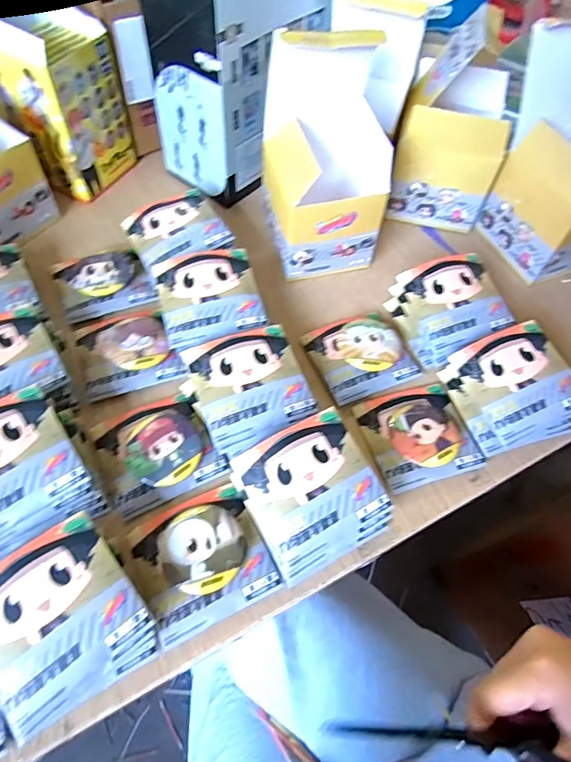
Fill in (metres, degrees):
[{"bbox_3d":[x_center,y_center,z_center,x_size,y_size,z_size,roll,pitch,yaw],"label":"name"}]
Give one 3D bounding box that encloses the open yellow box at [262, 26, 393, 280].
[{"bbox_3d":[0.034,-0.196,0.414,0.103,0.183,0.103,-4,58,-6],"label":"open yellow box"}]

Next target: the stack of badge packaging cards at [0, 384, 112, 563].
[{"bbox_3d":[-0.183,0.063,0.313,0.087,0.046,0.091,-25,63,-18],"label":"stack of badge packaging cards"}]

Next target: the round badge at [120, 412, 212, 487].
[{"bbox_3d":[-0.092,0.049,0.349,0.060,0.013,0.061,2,58,-3],"label":"round badge"}]

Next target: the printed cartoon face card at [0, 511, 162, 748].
[{"bbox_3d":[-0.132,0.141,0.270,0.083,0.029,0.093,-31,75,-18],"label":"printed cartoon face card"}]

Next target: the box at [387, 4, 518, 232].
[{"bbox_3d":[0.171,-0.255,0.460,0.103,0.164,0.098,16,58,6],"label":"box"}]

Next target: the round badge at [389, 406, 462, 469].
[{"bbox_3d":[0.114,0.042,0.370,0.058,0.010,0.055,2,58,-3],"label":"round badge"}]

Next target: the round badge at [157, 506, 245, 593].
[{"bbox_3d":[-0.057,0.113,0.313,0.056,0.010,0.054,2,58,-3],"label":"round badge"}]

